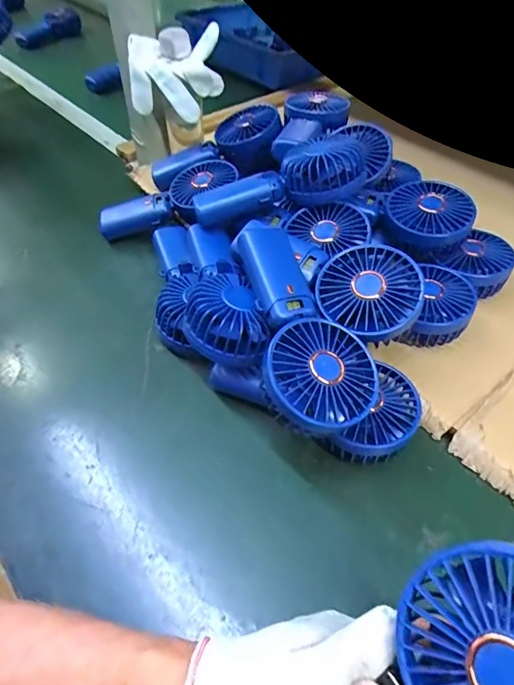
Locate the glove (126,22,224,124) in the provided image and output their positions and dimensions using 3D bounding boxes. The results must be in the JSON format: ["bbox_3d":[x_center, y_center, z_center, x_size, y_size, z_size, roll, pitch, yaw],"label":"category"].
[{"bbox_3d":[-0.103,-0.326,0.554,0.108,0.104,0.051,-15,52,-12],"label":"glove"}]

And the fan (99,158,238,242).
[{"bbox_3d":[-0.109,-0.176,0.557,0.179,0.036,0.074,-25,53,2],"label":"fan"}]

